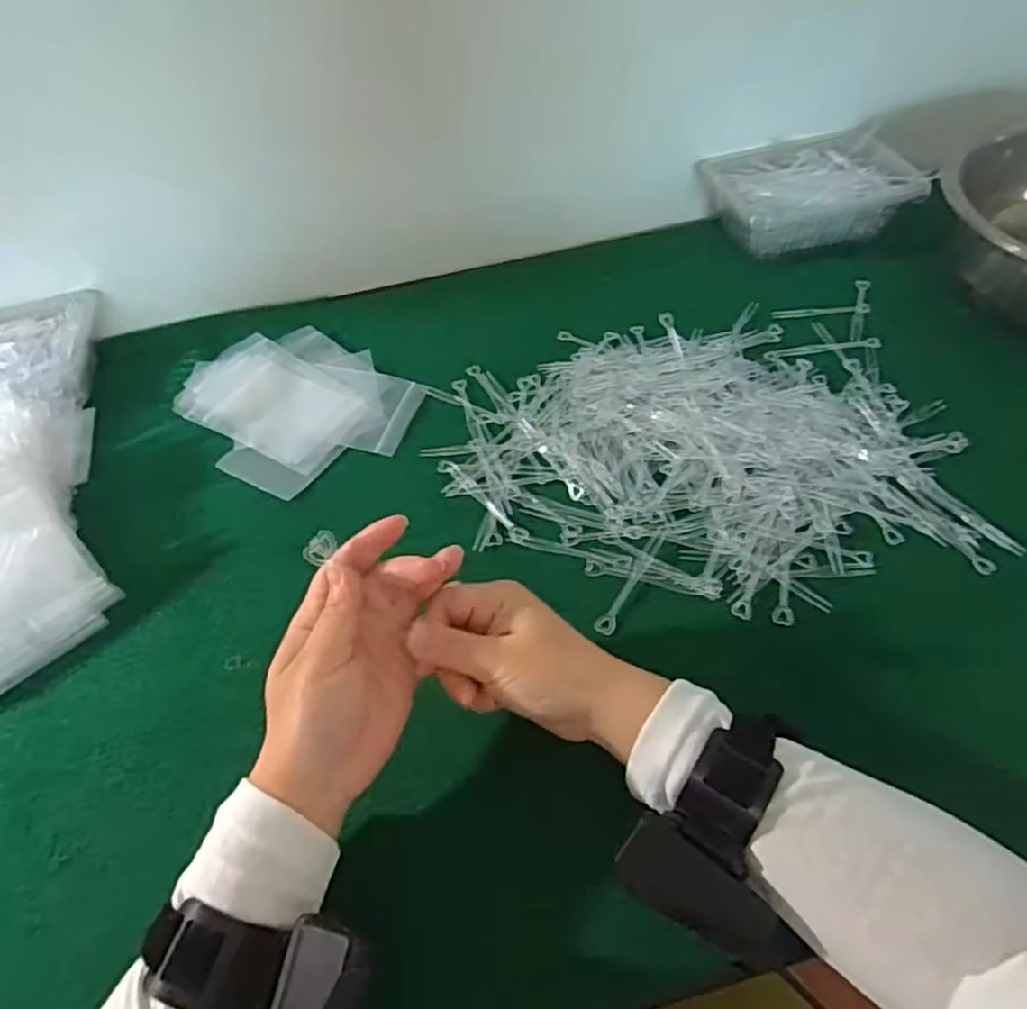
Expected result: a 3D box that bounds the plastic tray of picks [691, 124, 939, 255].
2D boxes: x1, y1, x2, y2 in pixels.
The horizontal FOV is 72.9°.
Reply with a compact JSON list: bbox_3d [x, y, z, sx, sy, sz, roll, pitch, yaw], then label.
[{"bbox_3d":[0.285,-0.300,0.681,0.183,0.056,0.126,-9,51,-3],"label":"plastic tray of picks"}]

